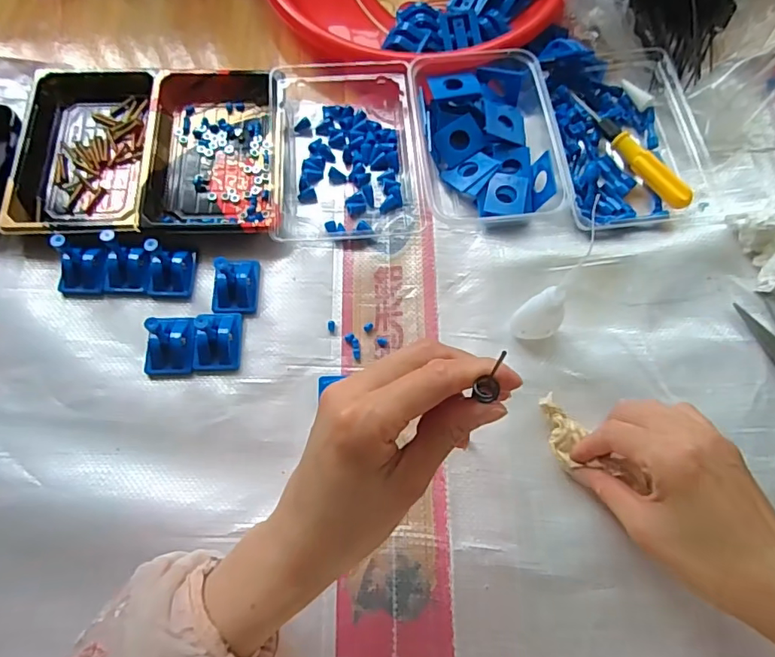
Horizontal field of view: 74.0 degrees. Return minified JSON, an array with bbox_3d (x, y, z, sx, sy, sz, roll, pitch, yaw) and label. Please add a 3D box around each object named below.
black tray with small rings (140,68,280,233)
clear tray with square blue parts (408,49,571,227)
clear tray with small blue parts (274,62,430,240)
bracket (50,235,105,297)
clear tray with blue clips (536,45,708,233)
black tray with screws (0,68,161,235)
[{"bbox_3d":[-0.144,-0.152,0.432,0.106,0.025,0.164,-3,69,-2],"label":"black tray with small rings"},{"bbox_3d":[0.080,-0.159,0.429,0.109,0.034,0.147,-4,69,-2],"label":"clear tray with square blue parts"},{"bbox_3d":[-0.035,-0.157,0.434,0.116,0.029,0.173,-5,69,-3],"label":"clear tray with small blue parts"},{"bbox_3d":[-0.235,-0.049,0.383,0.031,0.042,0.035,2,69,0],"label":"bracket"},{"bbox_3d":[0.196,-0.168,0.437,0.124,0.032,0.174,-7,69,-3],"label":"clear tray with blue clips"},{"bbox_3d":[-0.250,-0.151,0.431,0.110,0.023,0.167,-2,69,-1],"label":"black tray with screws"}]

